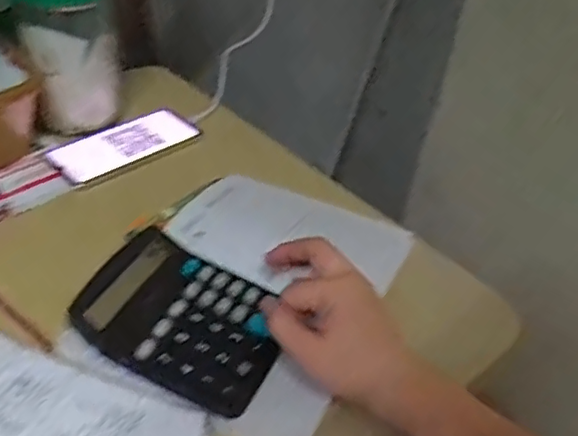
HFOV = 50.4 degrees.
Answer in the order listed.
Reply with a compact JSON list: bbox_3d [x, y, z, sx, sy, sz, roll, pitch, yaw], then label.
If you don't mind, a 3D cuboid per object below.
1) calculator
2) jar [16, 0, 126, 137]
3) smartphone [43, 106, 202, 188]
[{"bbox_3d":[-0.072,0.069,0.458,0.140,0.035,0.113,21,40,16],"label":"calculator"},{"bbox_3d":[-0.233,-0.181,0.646,0.093,0.161,0.084,-17,44,-28],"label":"jar"},{"bbox_3d":[-0.177,-0.079,0.660,0.072,0.009,0.154,37,50,26],"label":"smartphone"}]

